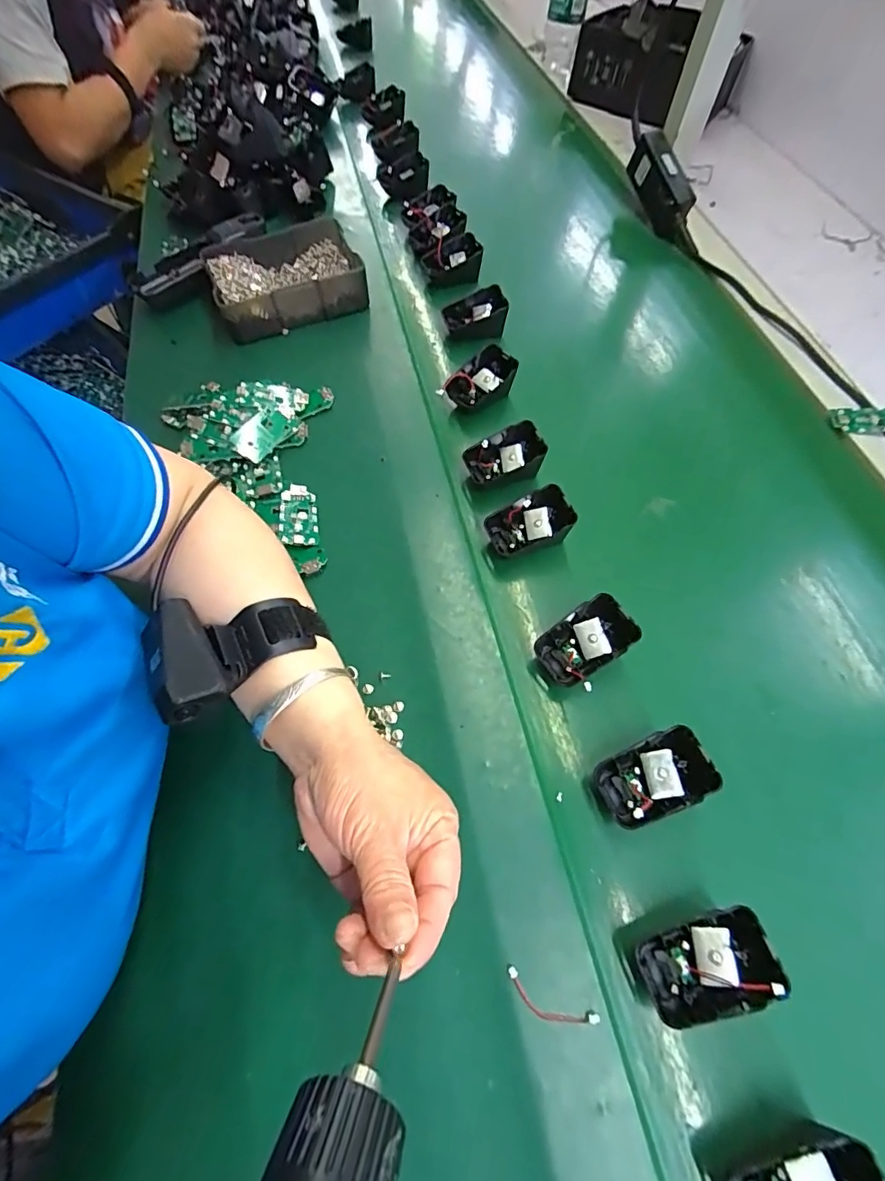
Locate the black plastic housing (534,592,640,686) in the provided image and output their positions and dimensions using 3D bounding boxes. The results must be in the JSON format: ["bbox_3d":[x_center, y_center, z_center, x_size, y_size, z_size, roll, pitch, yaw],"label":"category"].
[{"bbox_3d":[0.107,0.038,0.376,0.068,0.019,0.045,-38,67,12],"label":"black plastic housing"}]

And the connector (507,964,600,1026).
[{"bbox_3d":[0.059,0.229,0.280,0.054,0.004,0.015,21,65,16],"label":"connector"}]

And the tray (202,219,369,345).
[{"bbox_3d":[-0.175,-0.351,0.579,0.159,0.051,0.132,-20,61,-6],"label":"tray"}]

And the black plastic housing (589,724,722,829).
[{"bbox_3d":[0.136,0.123,0.331,0.067,0.038,0.047,-19,62,-8],"label":"black plastic housing"}]

